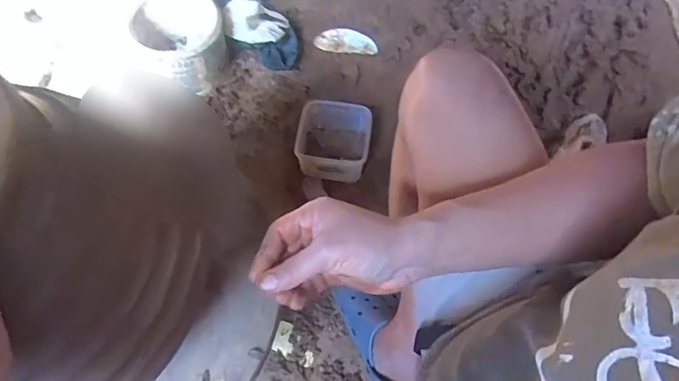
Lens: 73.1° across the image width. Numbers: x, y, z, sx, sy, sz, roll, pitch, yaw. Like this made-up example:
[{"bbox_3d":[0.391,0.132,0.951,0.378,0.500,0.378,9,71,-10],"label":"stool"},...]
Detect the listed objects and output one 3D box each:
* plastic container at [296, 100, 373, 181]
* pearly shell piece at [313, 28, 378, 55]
[{"bbox_3d":[-0.010,-0.091,0.881,0.134,0.108,0.130,8,66,1],"label":"plastic container"},{"bbox_3d":[0.016,-0.335,1.030,0.139,0.019,0.060,9,66,2],"label":"pearly shell piece"}]

